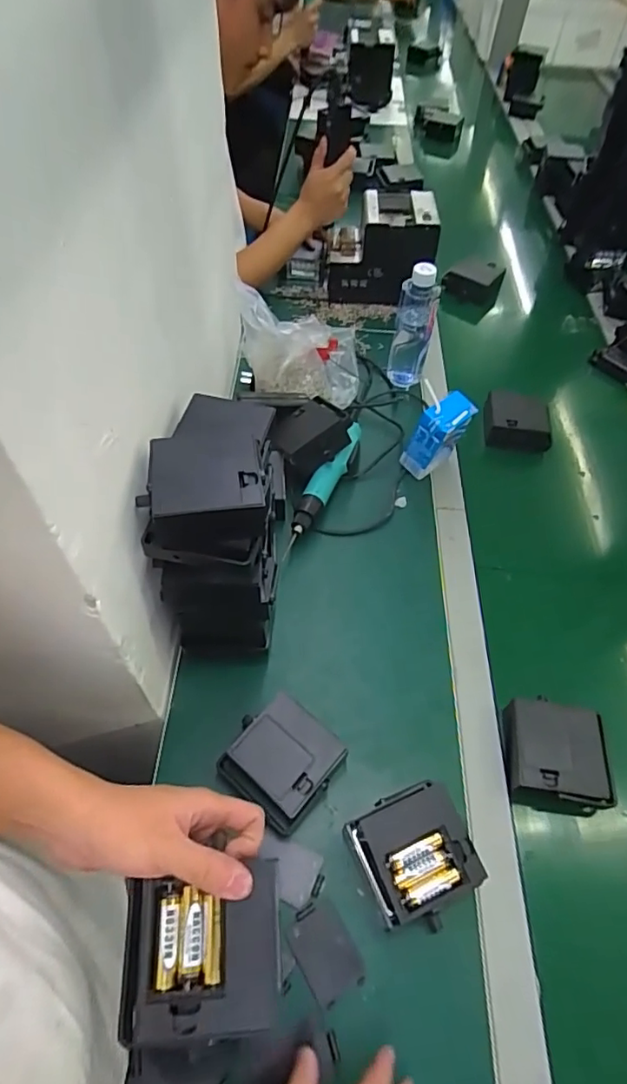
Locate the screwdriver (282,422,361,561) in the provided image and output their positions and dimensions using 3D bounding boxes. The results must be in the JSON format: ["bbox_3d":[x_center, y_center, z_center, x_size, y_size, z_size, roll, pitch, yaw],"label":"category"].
[{"bbox_3d":[0.010,-0.073,0.709,0.028,0.068,0.212,24,57,14],"label":"screwdriver"}]

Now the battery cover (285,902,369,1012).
[{"bbox_3d":[0.010,0.334,0.452,0.044,0.004,0.066,-27,60,-20],"label":"battery cover"}]

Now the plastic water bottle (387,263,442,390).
[{"bbox_3d":[0.149,-0.322,0.821,0.051,0.184,0.055,-1,54,-3],"label":"plastic water bottle"}]

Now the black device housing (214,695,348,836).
[{"bbox_3d":[-0.029,0.206,0.516,0.089,0.043,0.088,33,60,20],"label":"black device housing"}]

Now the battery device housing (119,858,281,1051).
[{"bbox_3d":[-0.067,0.245,0.330,0.093,0.019,0.080,-4,54,-7],"label":"battery device housing"}]

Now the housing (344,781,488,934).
[{"bbox_3d":[0.084,0.270,0.474,0.091,0.055,0.094,-16,57,-13],"label":"housing"}]

